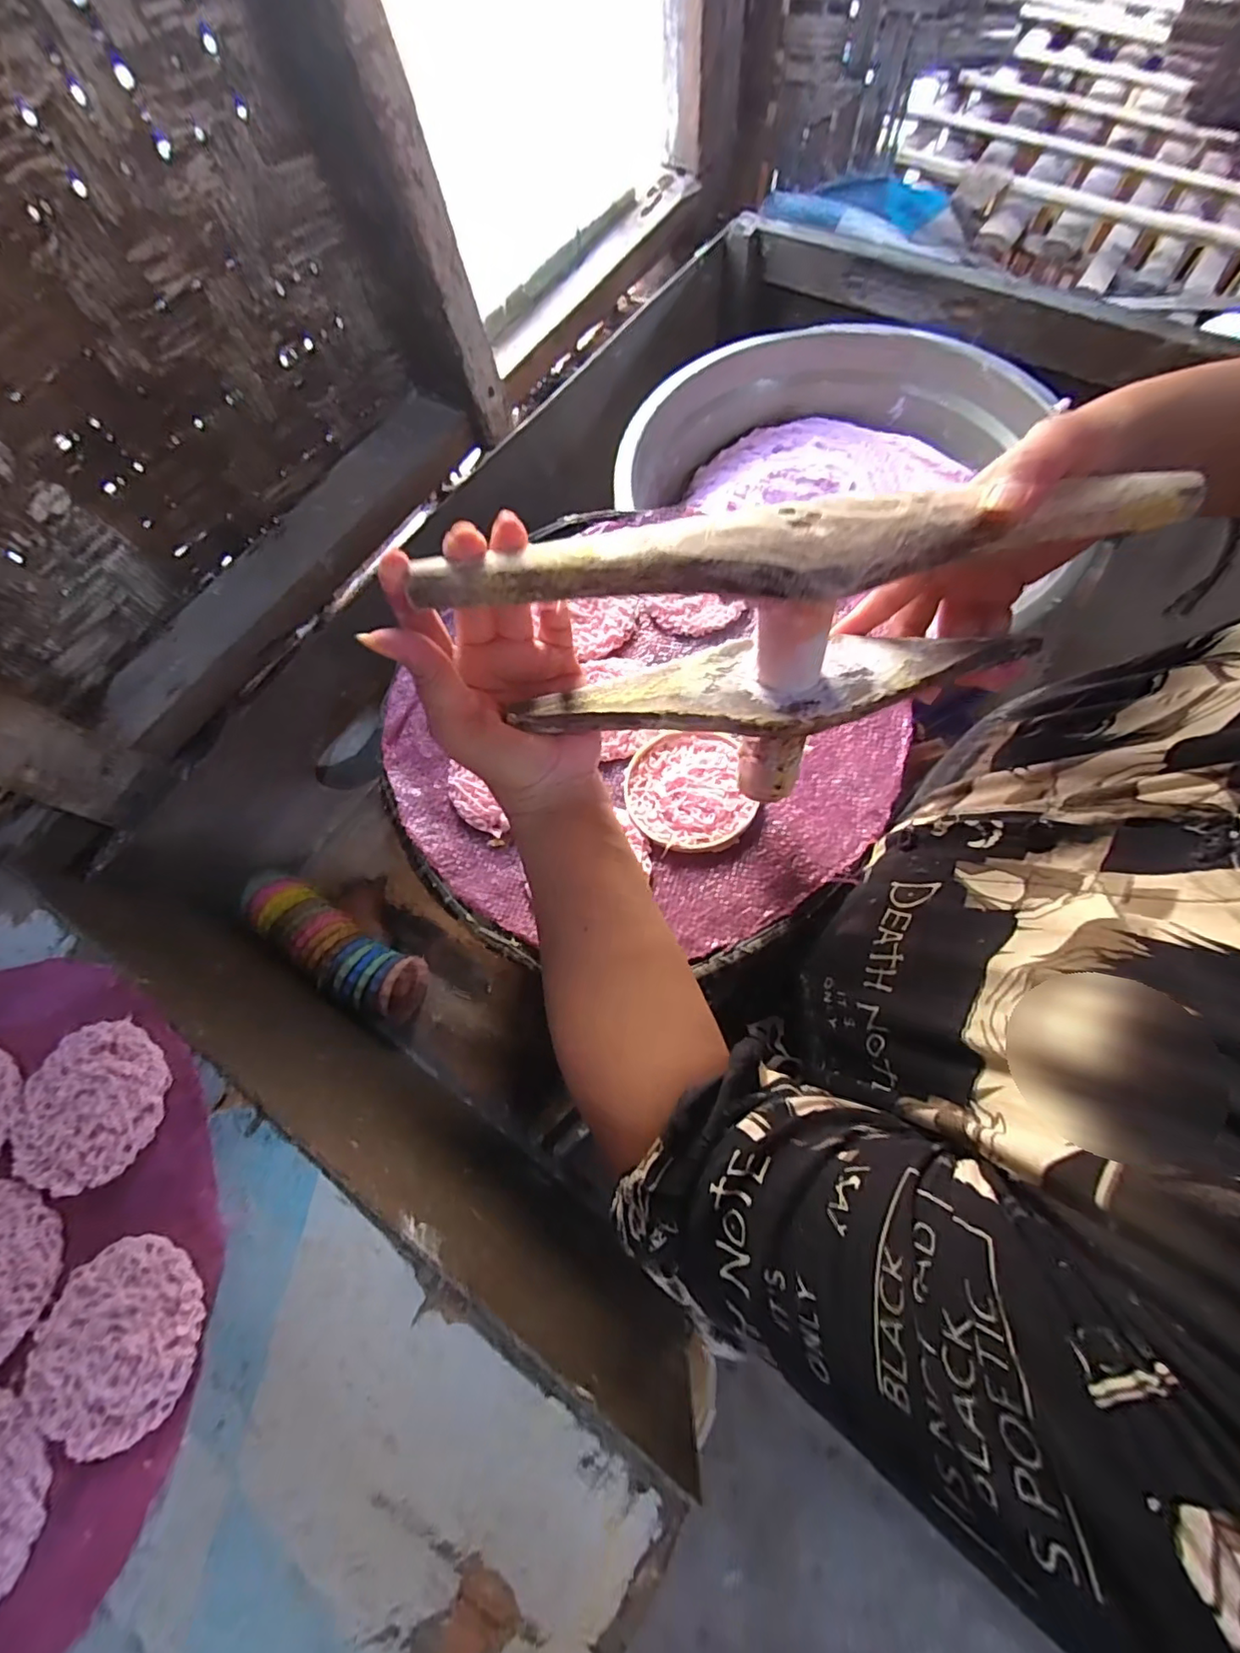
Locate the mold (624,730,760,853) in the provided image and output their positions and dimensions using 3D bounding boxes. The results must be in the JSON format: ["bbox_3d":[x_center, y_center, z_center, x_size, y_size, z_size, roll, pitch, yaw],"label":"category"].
[{"bbox_3d":[0.045,-0.025,0.380,0.080,0.011,0.082,2,67,3],"label":"mold"}]

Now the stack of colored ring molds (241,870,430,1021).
[{"bbox_3d":[-0.275,0.113,0.550,0.187,0.061,0.061,28,75,13],"label":"stack of colored ring molds"}]

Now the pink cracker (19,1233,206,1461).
[{"bbox_3d":[-0.241,0.246,0.273,0.081,0.007,0.078,-1,67,2],"label":"pink cracker"}]

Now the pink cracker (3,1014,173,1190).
[{"bbox_3d":[-0.287,0.152,0.310,0.075,0.008,0.082,-1,67,2],"label":"pink cracker"}]

